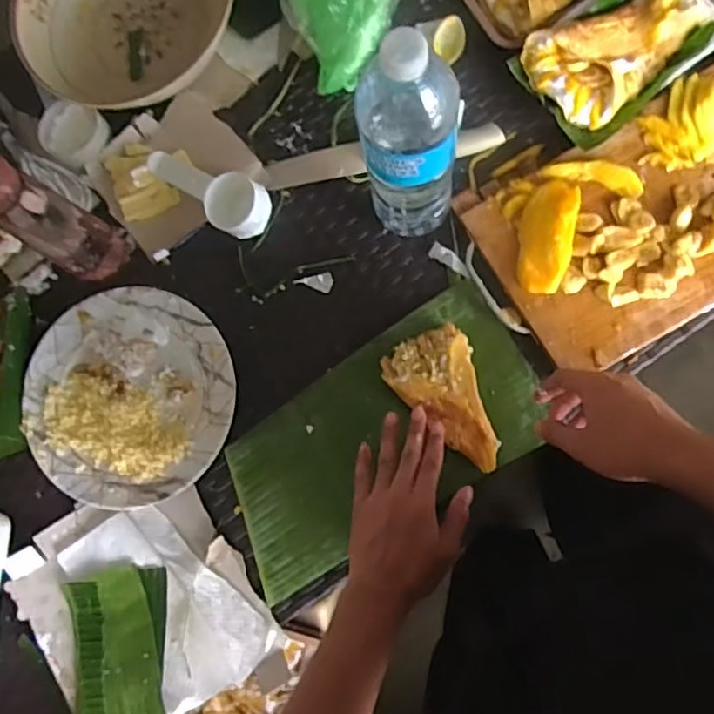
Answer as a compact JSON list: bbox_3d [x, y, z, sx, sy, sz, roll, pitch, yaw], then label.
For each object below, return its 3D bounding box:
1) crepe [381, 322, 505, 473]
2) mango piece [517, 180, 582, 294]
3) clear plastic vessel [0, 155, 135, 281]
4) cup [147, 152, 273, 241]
[{"bbox_3d":[0.096,0.033,0.601,0.084,0.017,0.141,-44,83,-5],"label":"crepe"},{"bbox_3d":[0.185,-0.118,0.609,0.049,0.030,0.111,8,82,8],"label":"mango piece"},{"bbox_3d":[-0.284,-0.126,0.580,0.056,0.185,0.061,34,87,11],"label":"clear plastic vessel"},{"bbox_3d":[-0.162,-0.172,0.662,0.144,0.043,0.058,23,86,10],"label":"cup"}]

